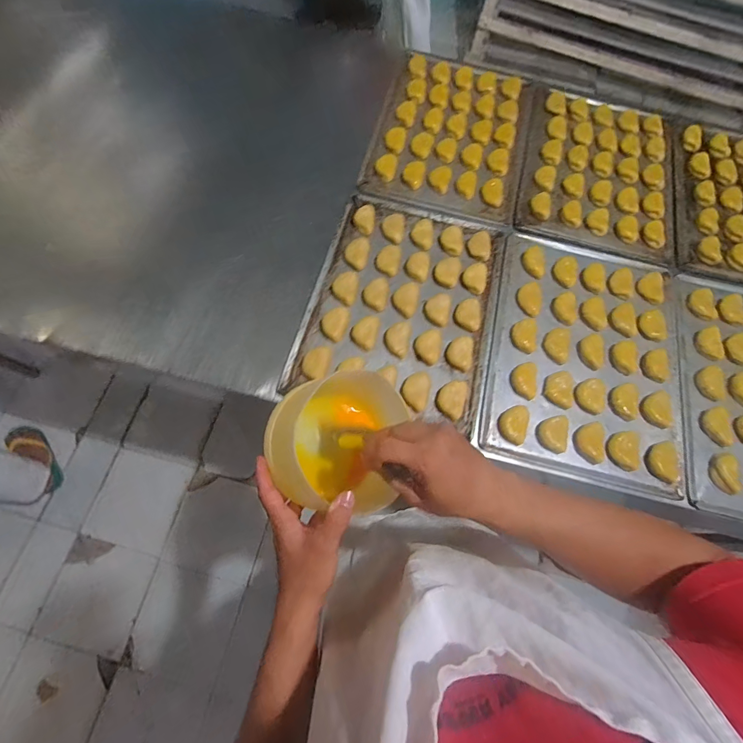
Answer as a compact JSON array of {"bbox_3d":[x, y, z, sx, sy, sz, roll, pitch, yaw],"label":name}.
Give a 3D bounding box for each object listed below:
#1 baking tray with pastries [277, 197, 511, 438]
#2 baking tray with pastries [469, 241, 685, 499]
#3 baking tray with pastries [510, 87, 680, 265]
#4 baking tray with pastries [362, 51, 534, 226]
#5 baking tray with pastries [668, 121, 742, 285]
[{"bbox_3d":[0.062,-0.130,0.721,0.333,0.033,0.453,16,70,3],"label":"baking tray with pastries"},{"bbox_3d":[0.385,-0.041,0.704,0.339,0.032,0.458,13,70,2],"label":"baking tray with pastries"},{"bbox_3d":[0.502,-0.443,0.859,0.327,0.033,0.441,12,70,2],"label":"baking tray with pastries"},{"bbox_3d":[0.187,-0.545,0.874,0.327,0.027,0.444,15,70,3],"label":"baking tray with pastries"},{"bbox_3d":[0.822,-0.374,0.838,0.332,0.031,0.438,11,70,2],"label":"baking tray with pastries"}]

